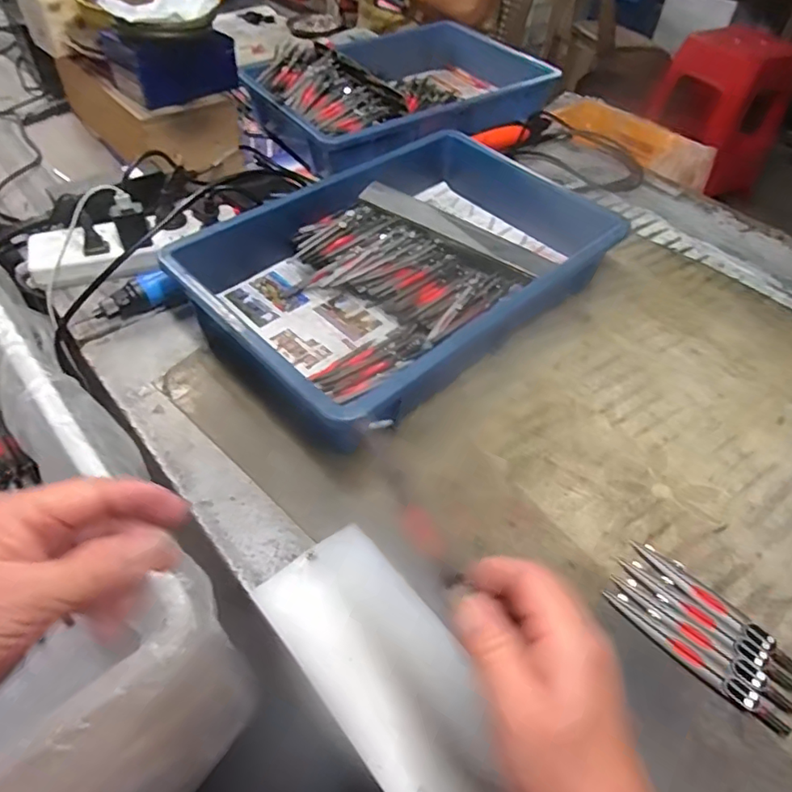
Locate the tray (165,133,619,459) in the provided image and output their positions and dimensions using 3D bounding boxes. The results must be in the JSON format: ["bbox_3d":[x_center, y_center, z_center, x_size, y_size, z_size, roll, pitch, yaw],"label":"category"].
[{"bbox_3d":[0.022,-0.153,0.612,0.442,0.074,0.295,-34,60,-28],"label":"tray"}]

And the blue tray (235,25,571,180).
[{"bbox_3d":[0.022,-0.493,0.885,0.462,0.084,0.305,-27,57,-23],"label":"blue tray"}]

